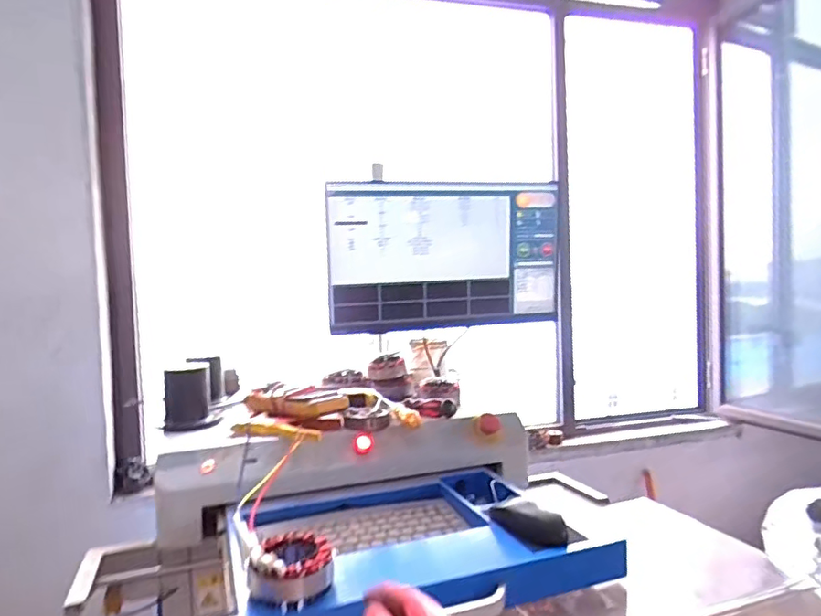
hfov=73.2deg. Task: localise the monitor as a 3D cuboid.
[{"bbox_3d":[0.075,-0.102,1.098,0.476,0.274,0.049,-2,2,-14],"label":"monitor"}]

